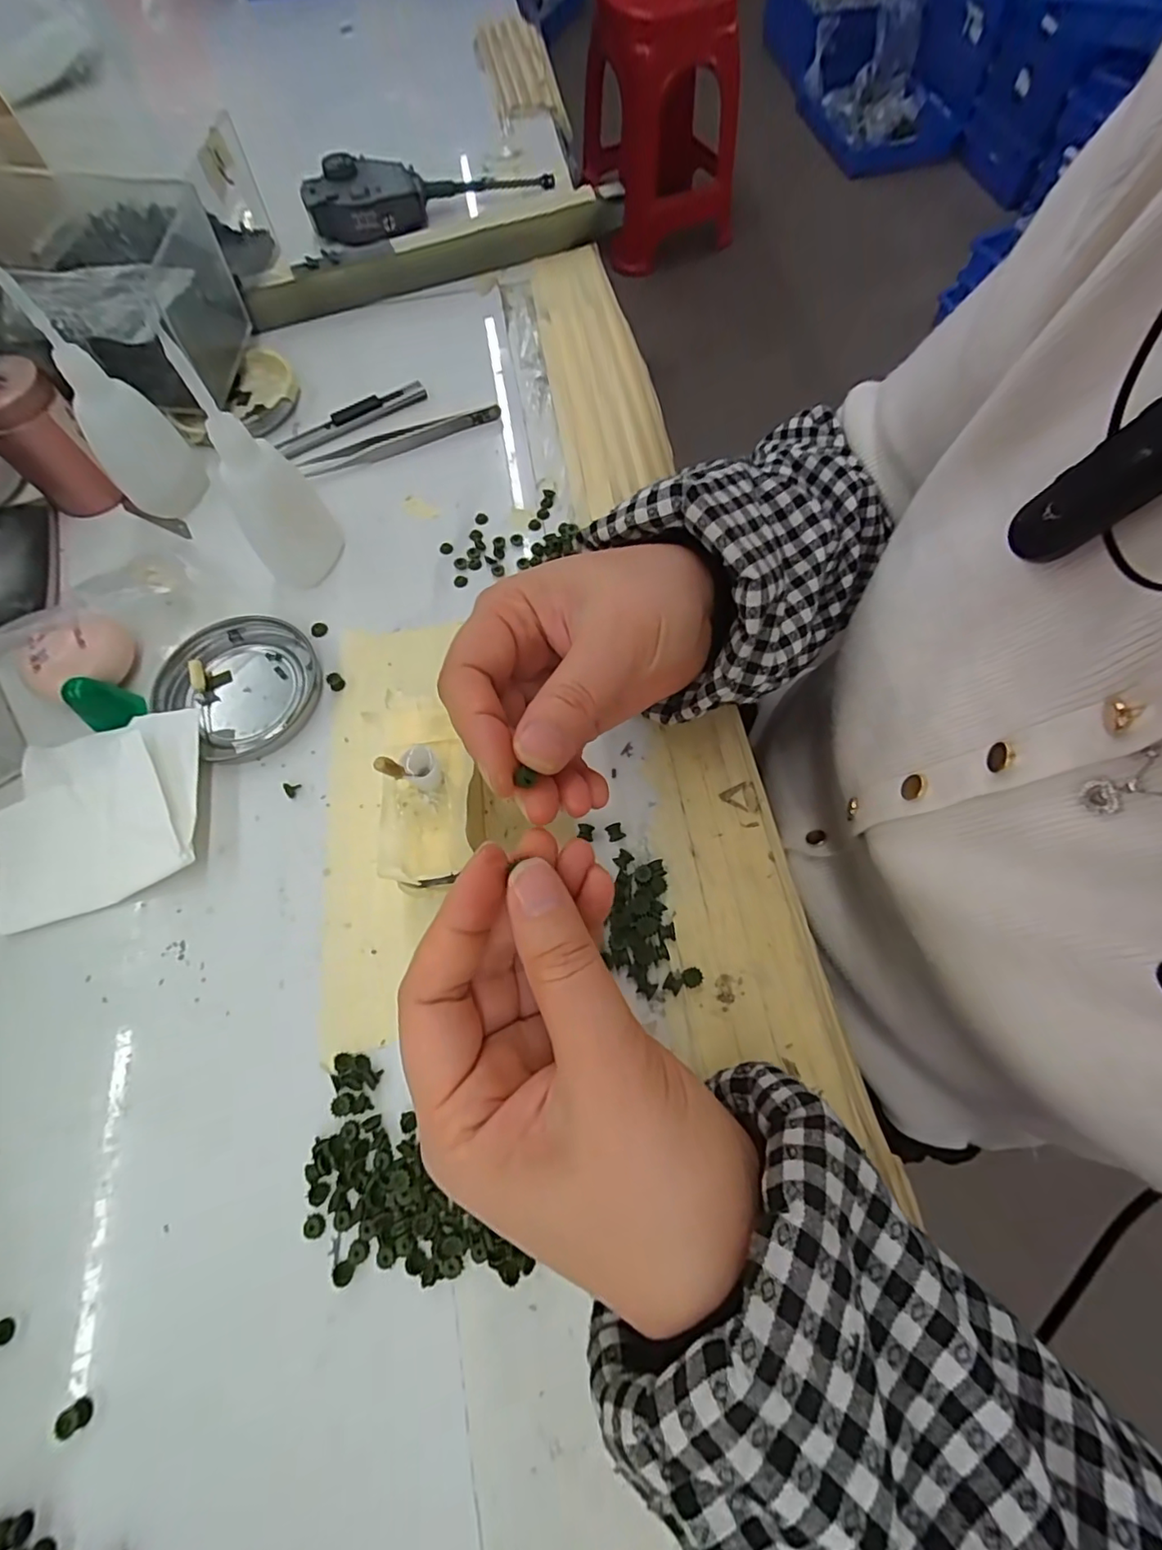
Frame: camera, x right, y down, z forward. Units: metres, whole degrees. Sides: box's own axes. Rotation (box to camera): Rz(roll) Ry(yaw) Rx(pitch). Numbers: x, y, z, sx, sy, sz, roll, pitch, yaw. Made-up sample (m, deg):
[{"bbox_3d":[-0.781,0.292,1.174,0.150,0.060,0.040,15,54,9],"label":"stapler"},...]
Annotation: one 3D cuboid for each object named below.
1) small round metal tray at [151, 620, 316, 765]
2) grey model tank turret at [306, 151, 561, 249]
[{"bbox_3d":[-0.168,-0.046,0.281,0.074,0.011,0.072,0,68,1],"label":"small round metal tray"},{"bbox_3d":[-0.116,-0.451,0.427,0.184,0.029,0.057,-29,70,-9],"label":"grey model tank turret"}]

